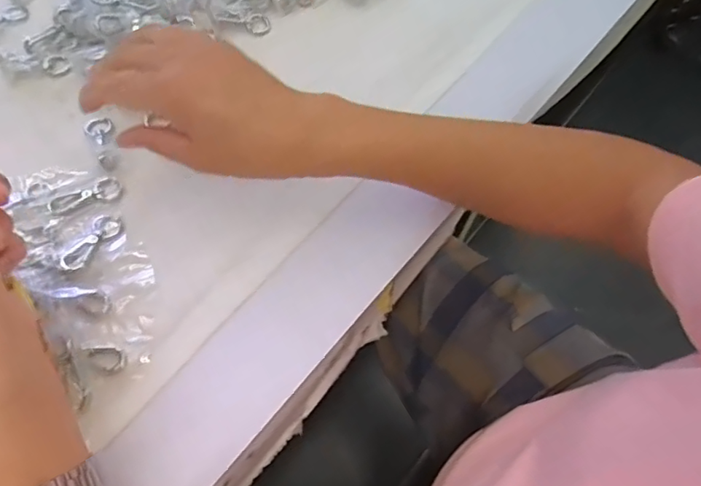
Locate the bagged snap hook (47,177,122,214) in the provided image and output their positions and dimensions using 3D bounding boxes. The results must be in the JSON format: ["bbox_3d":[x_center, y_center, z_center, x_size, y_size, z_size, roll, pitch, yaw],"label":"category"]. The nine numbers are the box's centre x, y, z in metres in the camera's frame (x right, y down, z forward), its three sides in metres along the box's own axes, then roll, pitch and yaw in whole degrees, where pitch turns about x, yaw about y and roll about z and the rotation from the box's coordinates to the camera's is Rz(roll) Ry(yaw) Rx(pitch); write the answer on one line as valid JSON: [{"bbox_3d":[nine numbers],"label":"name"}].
[{"bbox_3d":[-0.215,-0.038,0.434,0.055,0.004,0.021,-29,70,-15],"label":"bagged snap hook"}]

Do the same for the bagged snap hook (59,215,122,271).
[{"bbox_3d":[-0.201,-0.001,0.415,0.021,0.008,0.054,25,66,8],"label":"bagged snap hook"}]

